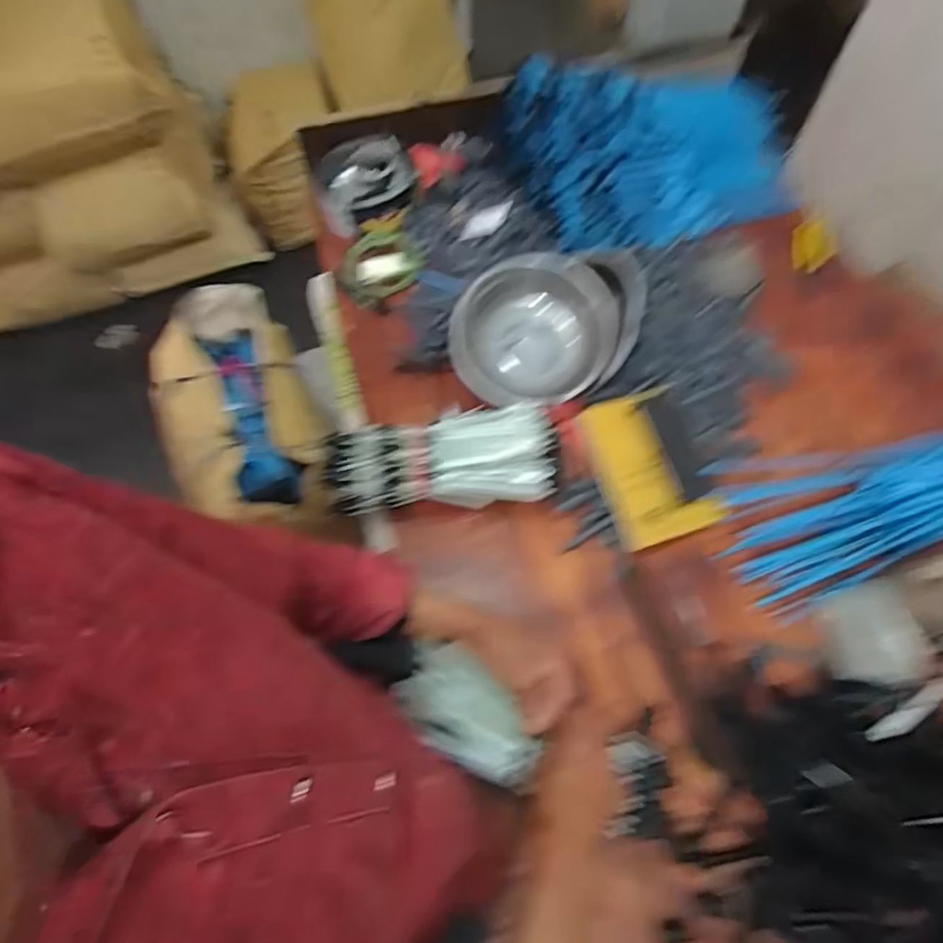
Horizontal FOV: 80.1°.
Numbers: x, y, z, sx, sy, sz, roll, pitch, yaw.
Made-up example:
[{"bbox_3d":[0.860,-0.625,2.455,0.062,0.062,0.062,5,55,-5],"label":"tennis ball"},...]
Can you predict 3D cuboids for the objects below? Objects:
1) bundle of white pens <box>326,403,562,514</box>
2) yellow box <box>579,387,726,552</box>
[{"bbox_3d":[-0.037,-0.011,0.784,0.314,0.105,0.121,0,65,2],"label":"bundle of white pens"},{"bbox_3d":[0.248,-0.007,0.789,0.148,0.043,0.210,-18,65,-7],"label":"yellow box"}]

